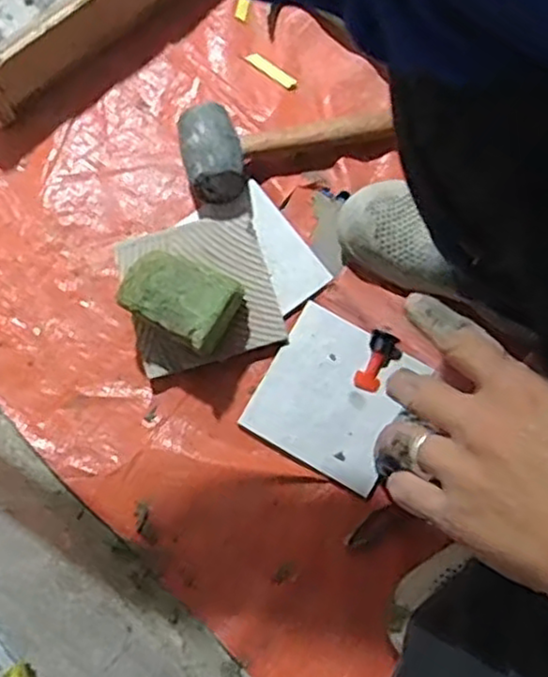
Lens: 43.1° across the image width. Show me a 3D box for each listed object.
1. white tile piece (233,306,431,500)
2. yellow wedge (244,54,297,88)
[{"bbox_3d":[0.063,0.059,0.712,0.144,0.009,0.148,30,79,5],"label":"white tile piece"},{"bbox_3d":[-0.003,-0.305,0.786,0.063,0.013,0.012,34,79,6],"label":"yellow wedge"}]

